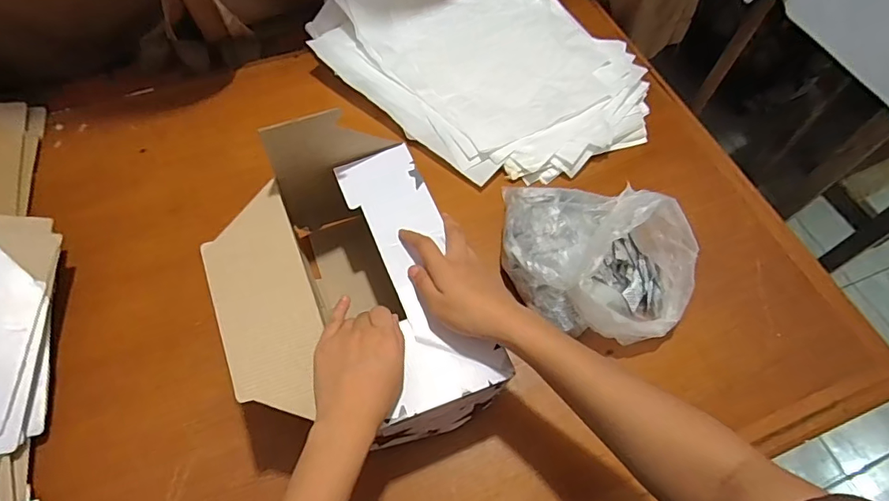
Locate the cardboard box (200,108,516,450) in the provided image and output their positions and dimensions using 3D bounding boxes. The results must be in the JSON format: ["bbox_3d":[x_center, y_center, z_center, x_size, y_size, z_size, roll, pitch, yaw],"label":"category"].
[{"bbox_3d":[-0.098,0.050,0.521,0.222,0.137,0.296,-18,63,-10],"label":"cardboard box"}]

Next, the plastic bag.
[{"bbox_3d":[0.166,0.009,0.570,0.233,0.114,0.174,20,63,10],"label":"plastic bag"}]

